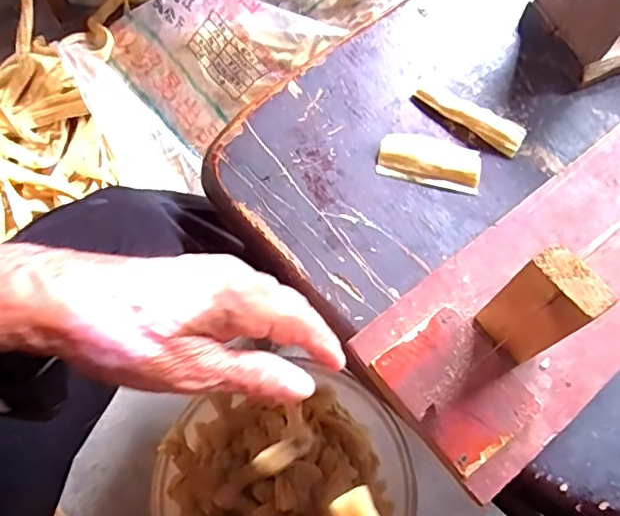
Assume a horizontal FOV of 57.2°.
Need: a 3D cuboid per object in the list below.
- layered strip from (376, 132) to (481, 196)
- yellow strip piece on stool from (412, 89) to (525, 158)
[{"bbox_3d":[0.089,-0.073,0.423,0.074,0.009,0.041,14,67,5],"label":"layered strip"},{"bbox_3d":[0.122,-0.108,0.435,0.087,0.010,0.023,32,69,12],"label":"yellow strip piece on stool"}]

